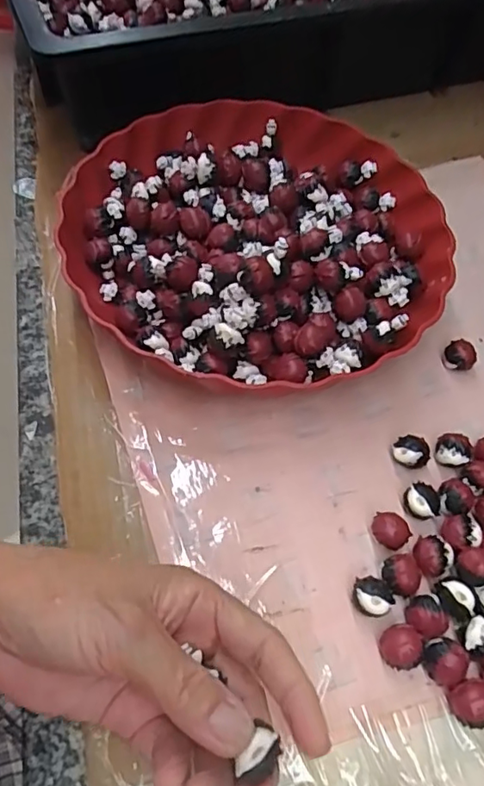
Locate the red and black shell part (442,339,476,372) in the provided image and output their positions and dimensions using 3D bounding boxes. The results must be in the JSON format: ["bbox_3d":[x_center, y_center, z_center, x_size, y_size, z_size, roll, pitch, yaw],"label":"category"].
[{"bbox_3d":[0.141,-0.023,0.354,0.015,0.019,0.019,-36,68,-23],"label":"red and black shell part"}]

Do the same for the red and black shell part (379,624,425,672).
[{"bbox_3d":[0.075,0.121,0.260,0.018,0.018,0.019,2,59,-3],"label":"red and black shell part"}]

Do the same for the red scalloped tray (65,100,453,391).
[{"bbox_3d":[0.011,-0.102,0.364,0.249,0.058,0.242,-17,62,-14],"label":"red scalloped tray"}]

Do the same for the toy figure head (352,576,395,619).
[{"bbox_3d":[0.064,0.101,0.271,0.017,0.019,0.019,-38,69,-23],"label":"toy figure head"}]

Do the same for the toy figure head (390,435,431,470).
[{"bbox_3d":[0.097,0.035,0.314,0.020,0.018,0.014,13,59,3],"label":"toy figure head"}]

